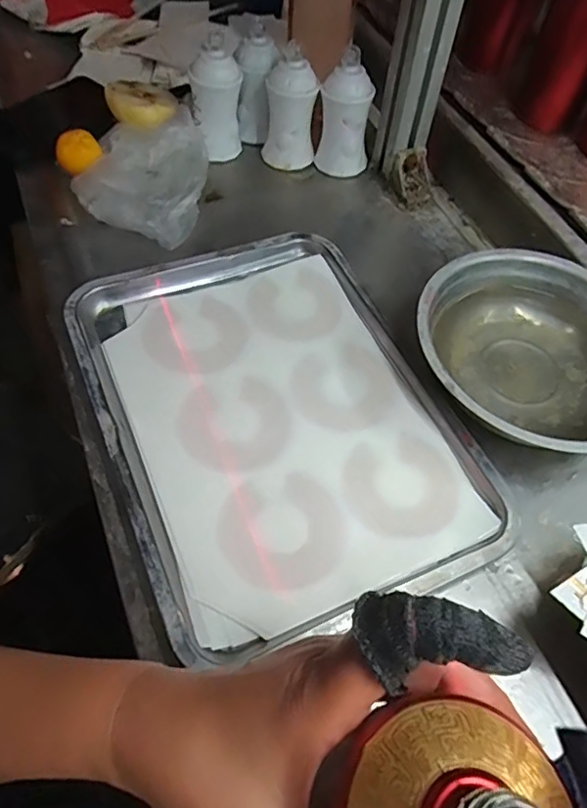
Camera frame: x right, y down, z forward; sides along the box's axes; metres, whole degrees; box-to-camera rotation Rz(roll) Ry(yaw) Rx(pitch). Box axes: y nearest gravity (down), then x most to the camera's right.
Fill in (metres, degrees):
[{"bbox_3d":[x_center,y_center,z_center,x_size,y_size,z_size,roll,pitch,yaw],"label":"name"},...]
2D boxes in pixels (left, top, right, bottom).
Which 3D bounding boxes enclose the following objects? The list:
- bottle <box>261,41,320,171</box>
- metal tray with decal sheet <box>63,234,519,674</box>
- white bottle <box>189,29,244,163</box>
[{"bbox_3d":[-0.004,-0.319,0.612,0.058,0.103,0.058,2,59,-1],"label":"bottle"},{"bbox_3d":[-0.019,-0.002,0.441,0.252,0.030,0.331,-20,62,-14],"label":"metal tray with decal sheet"},{"bbox_3d":[-0.079,-0.316,0.601,0.052,0.104,0.049,-11,60,-9],"label":"white bottle"}]

